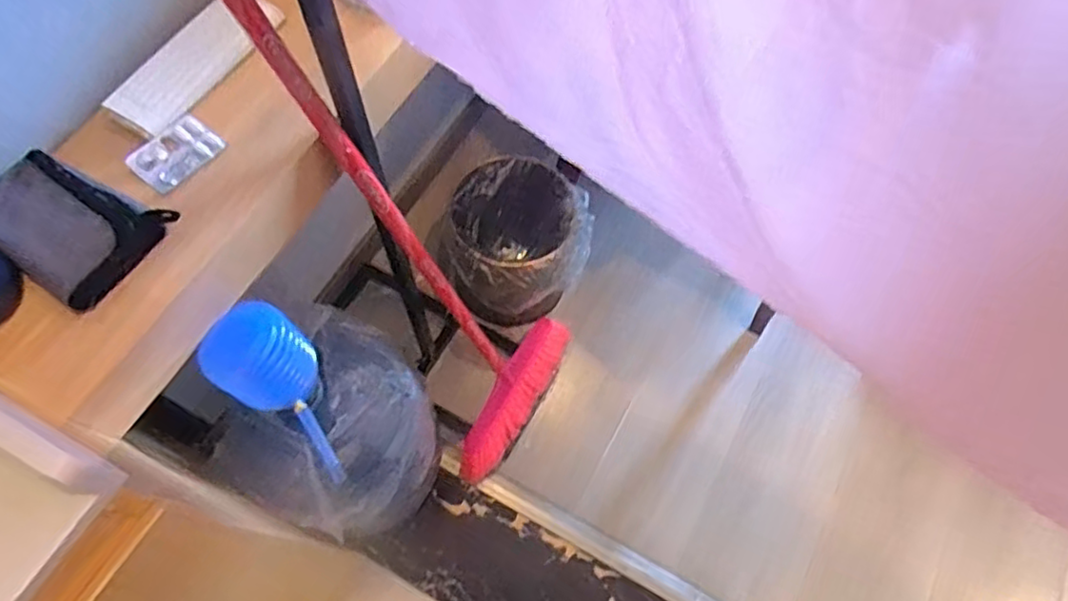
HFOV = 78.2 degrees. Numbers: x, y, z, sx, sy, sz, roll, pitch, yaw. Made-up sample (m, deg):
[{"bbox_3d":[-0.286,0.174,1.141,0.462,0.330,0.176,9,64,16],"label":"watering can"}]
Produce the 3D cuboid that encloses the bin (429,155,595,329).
[{"bbox_3d":[-0.031,-0.087,1.189,0.227,0.252,0.221,1,67,-2],"label":"bin"}]

